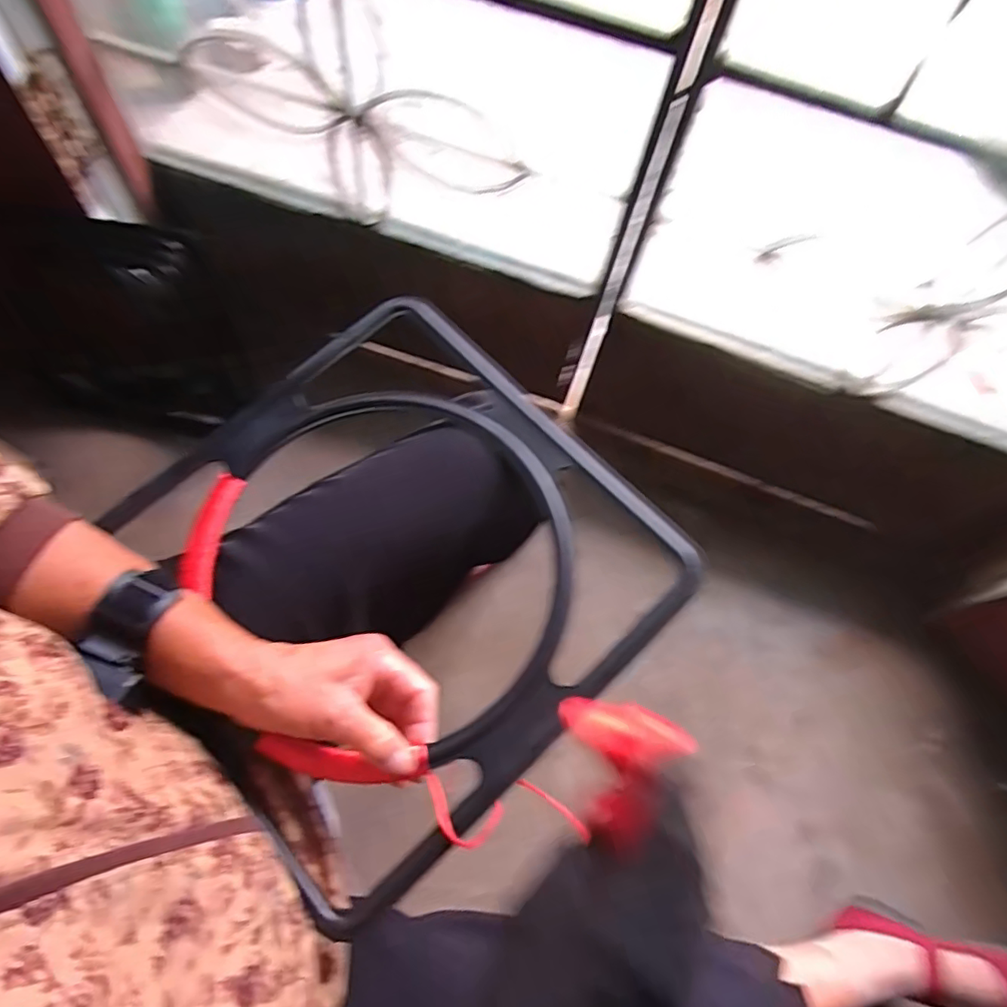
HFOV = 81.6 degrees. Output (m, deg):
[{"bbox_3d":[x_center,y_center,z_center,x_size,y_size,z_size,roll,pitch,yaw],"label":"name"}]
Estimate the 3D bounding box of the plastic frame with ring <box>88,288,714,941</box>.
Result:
[{"bbox_3d":[-0.082,0.039,0.418,0.323,0.032,0.331,-39,73,-12],"label":"plastic frame with ring"}]

